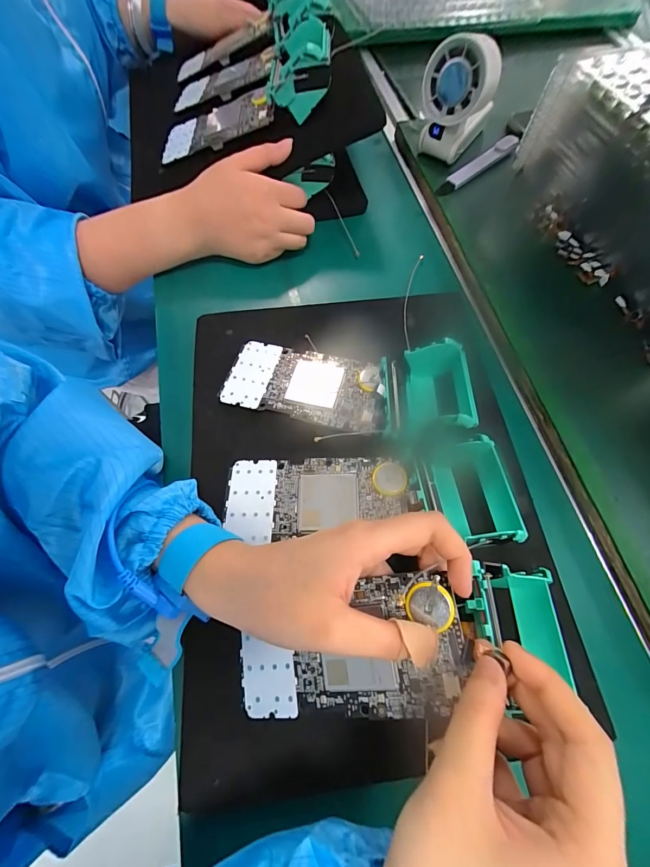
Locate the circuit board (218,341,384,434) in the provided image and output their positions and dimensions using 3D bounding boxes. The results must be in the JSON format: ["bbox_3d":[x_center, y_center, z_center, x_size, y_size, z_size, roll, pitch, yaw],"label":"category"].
[{"bbox_3d":[-0.017,-0.041,0.283,0.125,0.012,0.065,13,63,9],"label":"circuit board"}]

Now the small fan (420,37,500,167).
[{"bbox_3d":[0.143,-0.358,0.375,0.068,0.106,0.077,21,70,8],"label":"small fan"}]

